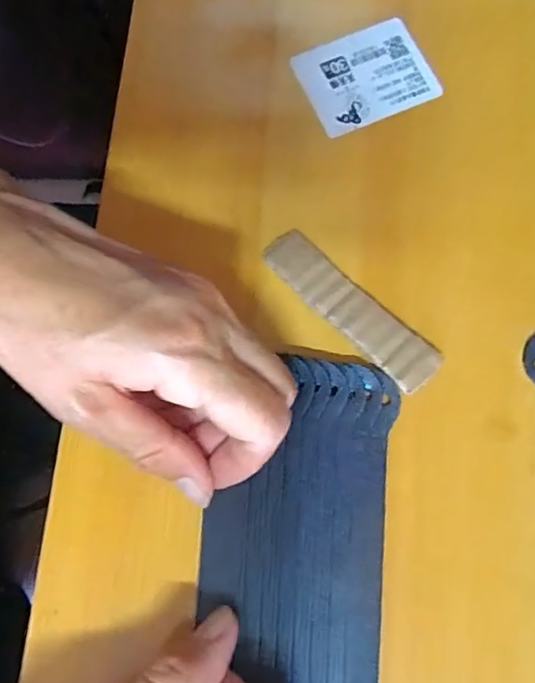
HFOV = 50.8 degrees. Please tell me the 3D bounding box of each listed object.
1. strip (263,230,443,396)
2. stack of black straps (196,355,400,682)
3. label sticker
[{"bbox_3d":[0.034,-0.013,0.241,0.086,0.012,0.020,43,79,8],"label":"strip"},{"bbox_3d":[0.010,0.106,0.209,0.070,0.017,0.198,3,74,-1],"label":"stack of black straps"},{"bbox_3d":[0.048,-0.129,0.273,0.059,0.004,0.049,-21,77,-4],"label":"label sticker"}]

